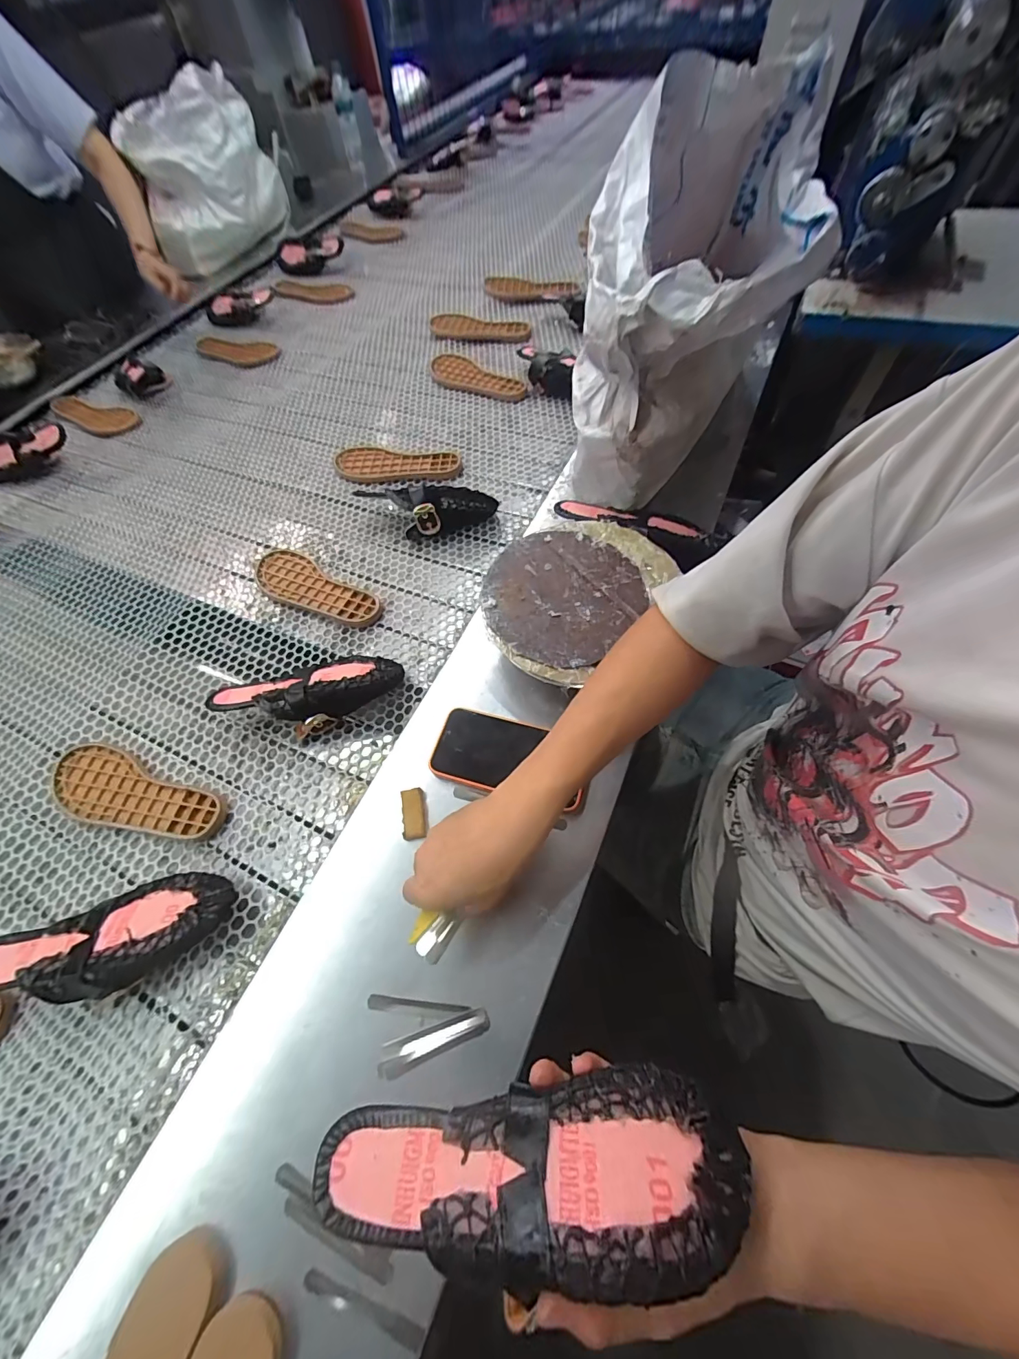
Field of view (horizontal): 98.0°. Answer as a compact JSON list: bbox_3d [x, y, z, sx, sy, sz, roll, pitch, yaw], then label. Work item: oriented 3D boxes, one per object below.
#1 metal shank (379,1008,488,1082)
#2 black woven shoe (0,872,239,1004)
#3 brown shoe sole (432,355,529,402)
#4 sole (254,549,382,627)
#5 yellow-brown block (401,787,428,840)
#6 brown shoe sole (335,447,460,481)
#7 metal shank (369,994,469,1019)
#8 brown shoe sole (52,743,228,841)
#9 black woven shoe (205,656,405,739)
[{"bbox_3d":[-0.063,0.298,0.365,0.093,0.004,0.023,-21,61,-4],"label":"metal shank"},{"bbox_3d":[-0.372,0.250,0.417,0.213,0.062,0.086,-20,62,-8],"label":"black woven shoe"},{"bbox_3d":[-0.066,-0.598,0.887,0.226,0.022,0.082,28,68,20],"label":"brown shoe sole"},{"bbox_3d":[-0.290,-0.133,0.653,0.232,0.012,0.082,28,68,21],"label":"sole"},{"bbox_3d":[-0.098,0.138,0.457,0.025,0.011,0.052,-13,60,0],"label":"yellow-brown block"},{"bbox_3d":[-0.199,-0.381,0.779,0.226,0.014,0.083,2,61,8],"label":"brown shoe sole"},{"bbox_3d":[-0.079,0.280,0.378,0.087,0.005,0.011,1,61,8],"label":"metal shank"},{"bbox_3d":[-0.432,0.134,0.512,0.225,0.013,0.079,12,63,14],"label":"brown shoe sole"},{"bbox_3d":[-0.238,0.017,0.536,0.217,0.061,0.093,-15,62,-5],"label":"black woven shoe"}]

